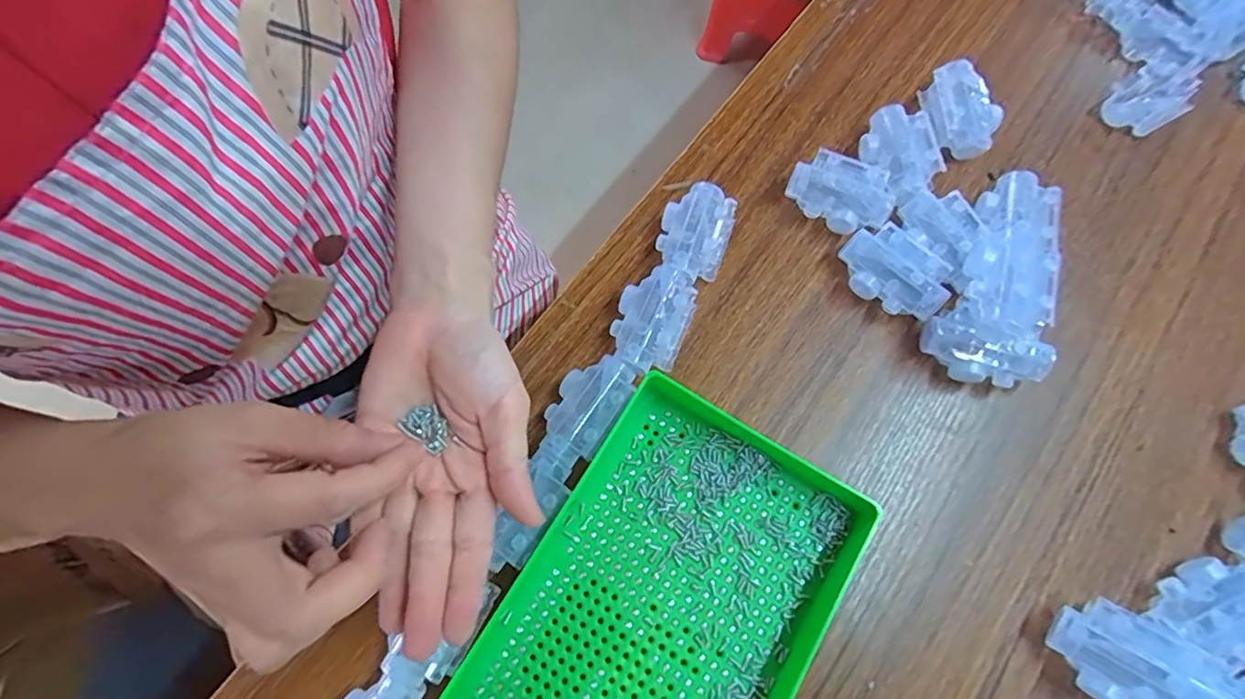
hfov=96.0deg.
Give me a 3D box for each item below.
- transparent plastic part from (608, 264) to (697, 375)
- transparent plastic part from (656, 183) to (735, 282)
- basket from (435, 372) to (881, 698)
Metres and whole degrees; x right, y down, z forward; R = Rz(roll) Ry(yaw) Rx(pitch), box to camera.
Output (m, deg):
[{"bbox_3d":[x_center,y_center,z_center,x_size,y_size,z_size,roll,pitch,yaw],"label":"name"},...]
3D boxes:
[{"bbox_3d":[0.019,-0.018,0.364,0.047,0.027,0.071,20,72,8],"label":"transparent plastic part"},{"bbox_3d":[0.049,-0.078,0.383,0.046,0.027,0.065,19,72,8],"label":"transparent plastic part"},{"bbox_3d":[0.015,0.154,0.302,0.155,0.033,0.249,31,74,12],"label":"basket"}]

